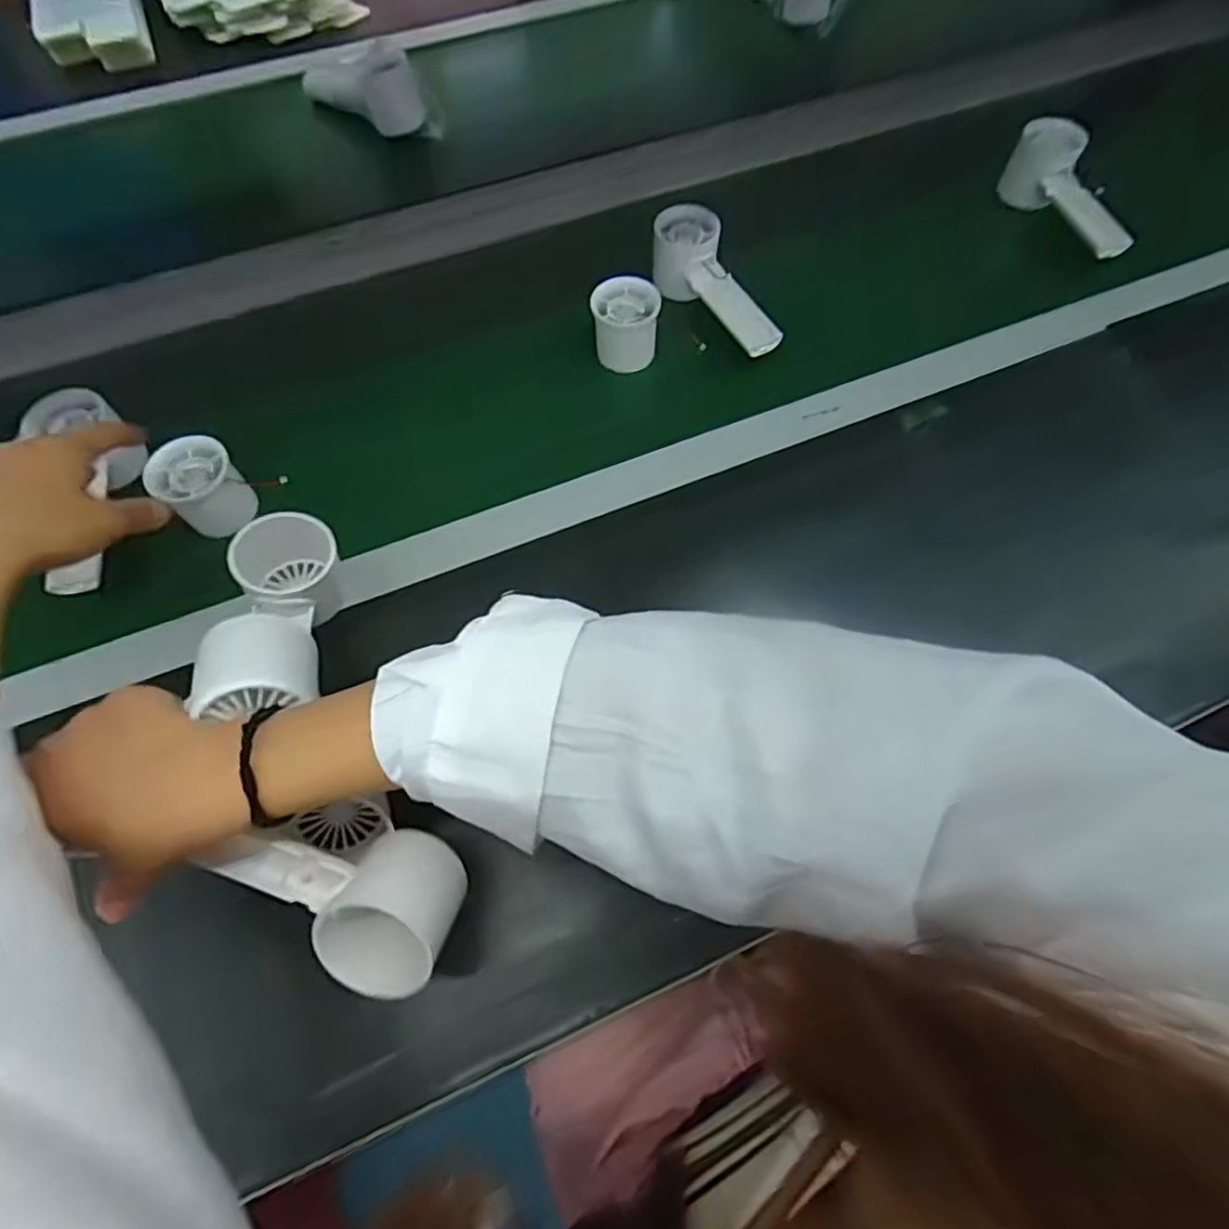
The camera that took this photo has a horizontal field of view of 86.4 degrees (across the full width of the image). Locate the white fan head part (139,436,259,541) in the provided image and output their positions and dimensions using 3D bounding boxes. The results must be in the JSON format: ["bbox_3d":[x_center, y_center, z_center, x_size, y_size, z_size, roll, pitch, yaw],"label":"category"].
[{"bbox_3d":[-0.303,-0.093,0.488,0.053,0.060,0.048,-39,70,-16],"label":"white fan head part"}]

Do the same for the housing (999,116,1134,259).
[{"bbox_3d":[0.426,-0.389,0.598,0.054,0.064,0.160,-19,66,-8],"label":"housing"}]

